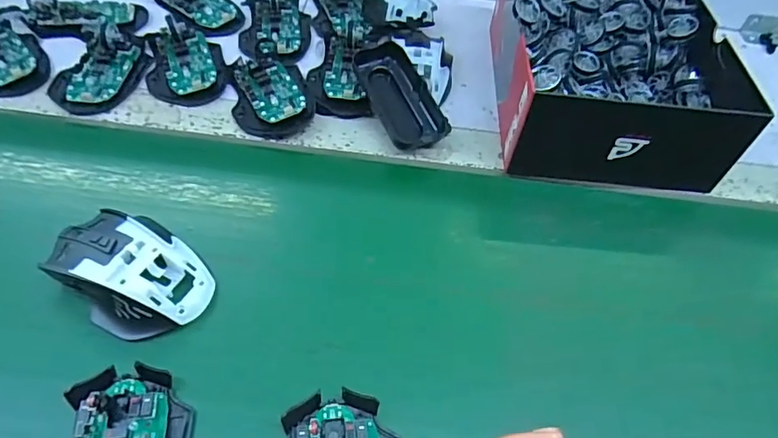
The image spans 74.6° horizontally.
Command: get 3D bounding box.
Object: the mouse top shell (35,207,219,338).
[{"bbox_3d":[-0.180,0.033,0.349,0.115,0.036,0.073,27,56,16],"label":"mouse top shell"}]

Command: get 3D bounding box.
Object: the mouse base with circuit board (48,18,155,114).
[{"bbox_3d":[-0.277,-0.154,0.490,0.073,0.029,0.121,3,52,-1],"label":"mouse base with circuit board"}]

